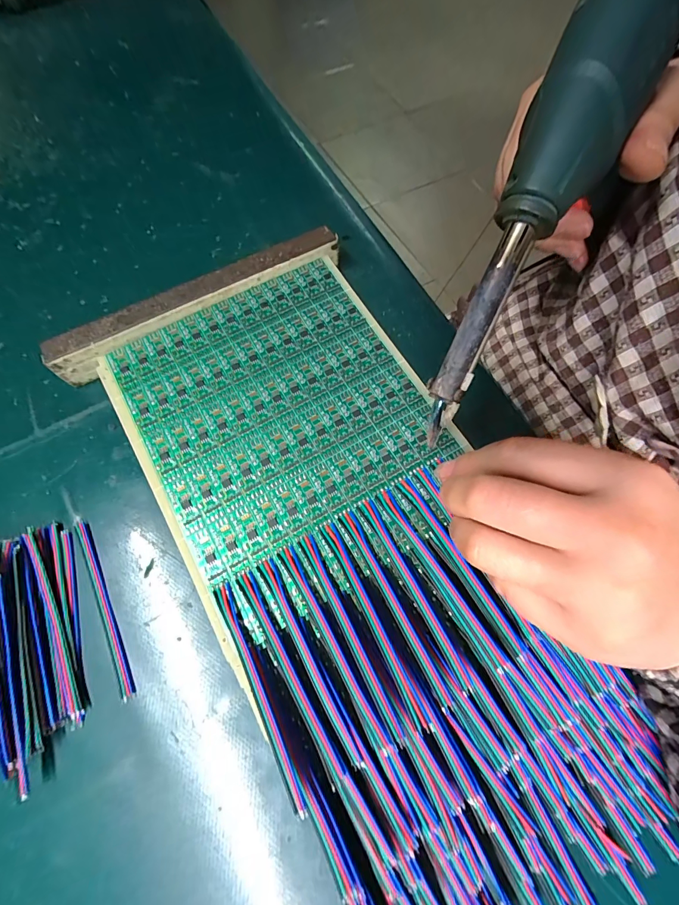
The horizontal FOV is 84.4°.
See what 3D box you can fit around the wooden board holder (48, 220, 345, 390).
[{"bbox_3d":[-0.091,-0.099,0.252,0.197,0.031,0.019,-30,72,-10],"label":"wooden board holder"}]

